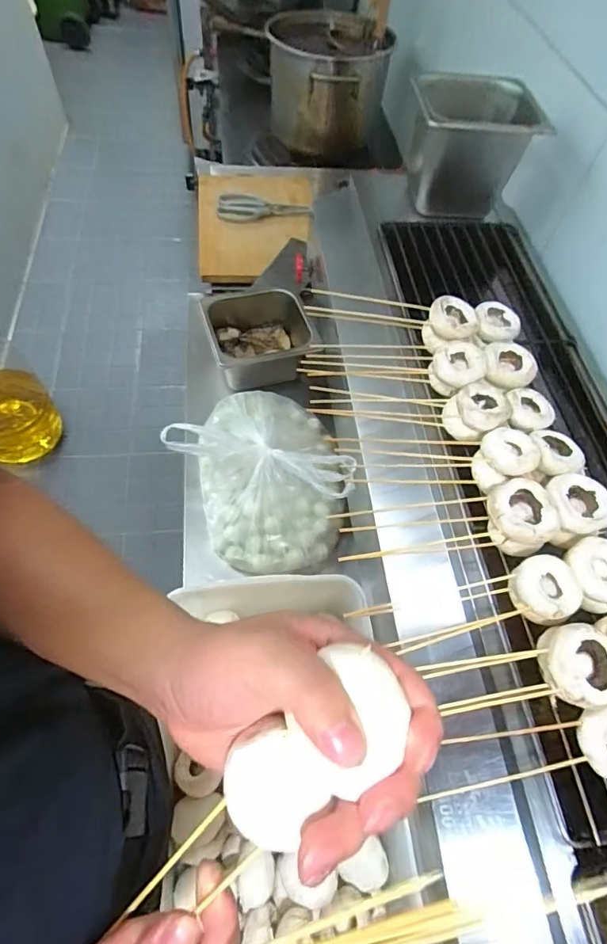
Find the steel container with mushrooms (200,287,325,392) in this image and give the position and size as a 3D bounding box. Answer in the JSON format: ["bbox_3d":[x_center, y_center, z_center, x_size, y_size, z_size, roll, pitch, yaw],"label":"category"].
[{"bbox_3d":[-0.076,-0.224,0.807,0.172,0.090,0.166,-7,61,-8],"label":"steel container with mushrooms"}]

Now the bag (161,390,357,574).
[{"bbox_3d":[-0.058,-0.007,0.664,0.221,0.106,0.265,-17,63,-13],"label":"bag"}]

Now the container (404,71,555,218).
[{"bbox_3d":[0.240,-0.474,0.705,0.164,0.132,0.153,7,60,0],"label":"container"}]

